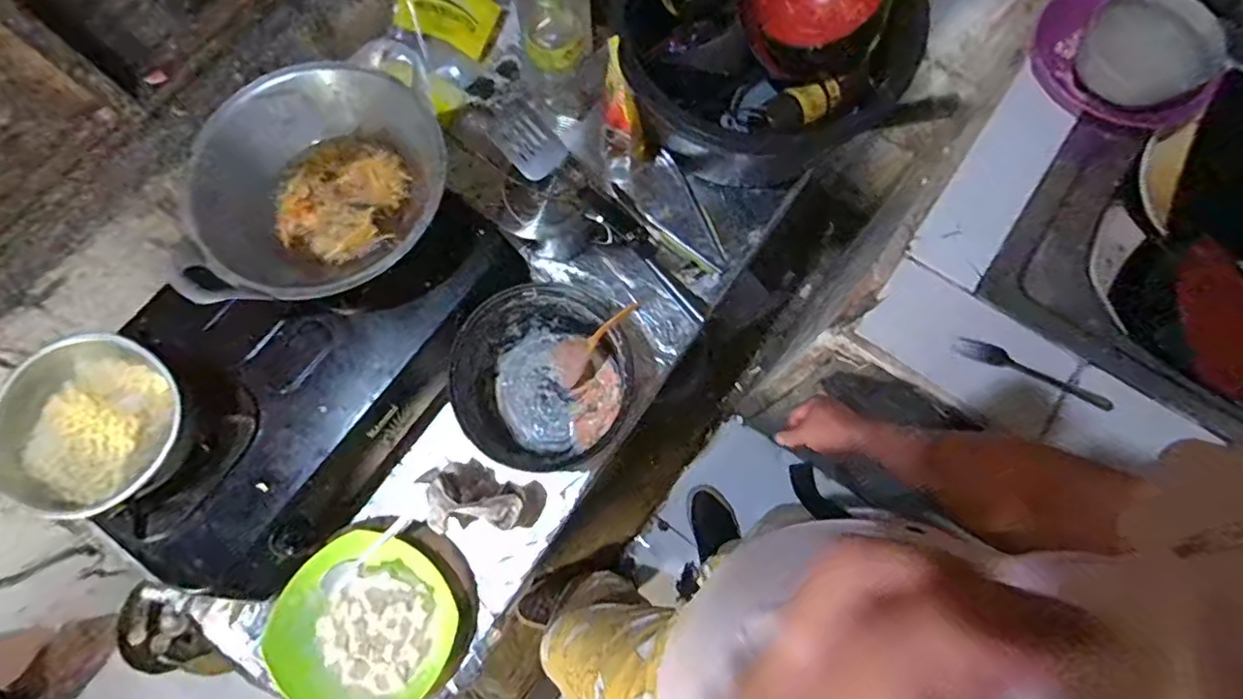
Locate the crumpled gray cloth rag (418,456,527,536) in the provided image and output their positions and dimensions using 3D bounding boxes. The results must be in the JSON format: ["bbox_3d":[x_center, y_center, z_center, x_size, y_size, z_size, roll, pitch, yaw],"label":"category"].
[{"bbox_3d":[-0.197,0.191,0.751,0.132,0.122,0.086,-4,76,0],"label":"crumpled gray cloth rag"}]

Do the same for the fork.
[{"bbox_3d":[0.478,0.025,0.665,0.171,0.019,0.022,26,78,6],"label":"fork"}]

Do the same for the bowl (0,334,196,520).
[{"bbox_3d":[-0.594,0.090,0.661,0.192,0.088,0.190,0,76,1],"label":"bowl"}]

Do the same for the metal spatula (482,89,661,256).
[{"bbox_3d":[-0.066,-0.235,0.824,0.286,0.039,0.085,42,79,-13],"label":"metal spatula"}]

